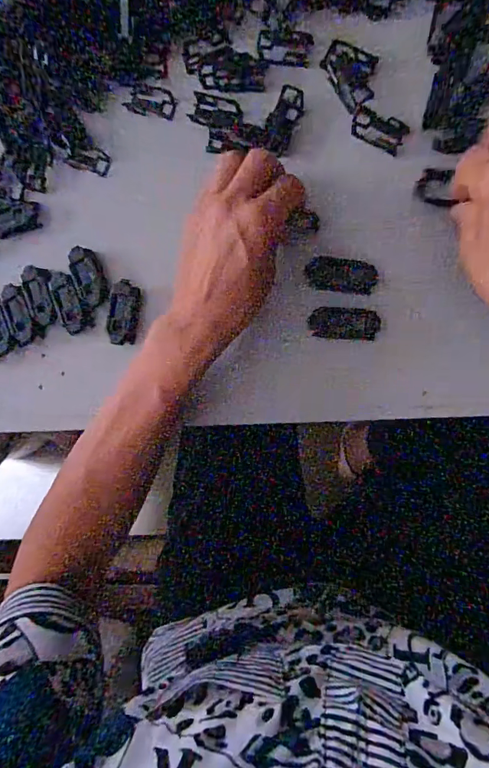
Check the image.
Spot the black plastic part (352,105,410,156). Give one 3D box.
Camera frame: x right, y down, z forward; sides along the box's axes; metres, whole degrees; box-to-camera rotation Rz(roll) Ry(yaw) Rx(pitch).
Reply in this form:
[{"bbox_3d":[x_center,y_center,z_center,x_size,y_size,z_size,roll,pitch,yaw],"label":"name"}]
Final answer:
[{"bbox_3d":[0.098,-0.187,0.318,0.040,0.007,0.023,30,96,7],"label":"black plastic part"}]

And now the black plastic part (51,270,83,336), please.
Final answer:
[{"bbox_3d":[-0.144,-0.066,0.354,0.020,0.005,0.050,-15,89,10],"label":"black plastic part"}]

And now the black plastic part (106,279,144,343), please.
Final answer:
[{"bbox_3d":[-0.097,-0.057,0.347,0.024,0.010,0.049,12,93,9],"label":"black plastic part"}]

